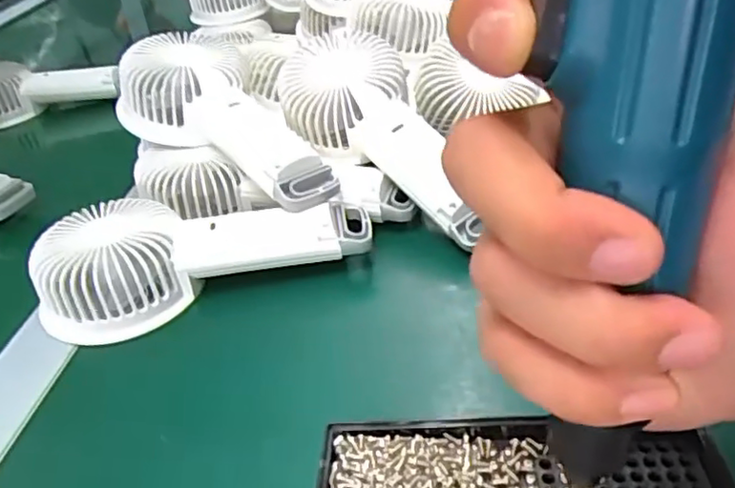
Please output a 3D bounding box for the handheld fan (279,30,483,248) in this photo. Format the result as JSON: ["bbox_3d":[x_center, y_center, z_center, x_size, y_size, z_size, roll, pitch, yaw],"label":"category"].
[{"bbox_3d":[0.005,-0.073,0.397,0.082,0.040,0.156,-27,65,-25],"label":"handheld fan"}]

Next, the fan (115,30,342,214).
[{"bbox_3d":[-0.082,-0.076,0.405,0.171,0.041,0.084,38,53,22],"label":"fan"}]

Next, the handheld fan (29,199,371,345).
[{"bbox_3d":[-0.088,0.001,0.357,0.177,0.047,0.075,-14,36,-9],"label":"handheld fan"}]

